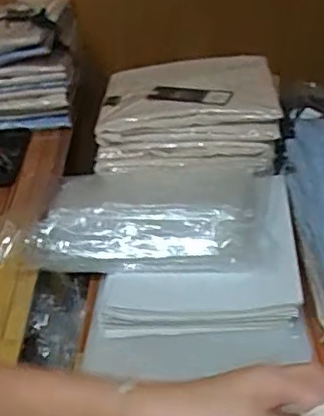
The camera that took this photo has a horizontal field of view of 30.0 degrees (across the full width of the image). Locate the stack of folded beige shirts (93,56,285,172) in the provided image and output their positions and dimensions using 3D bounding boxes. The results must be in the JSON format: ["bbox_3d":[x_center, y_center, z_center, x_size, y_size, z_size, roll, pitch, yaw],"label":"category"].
[{"bbox_3d":[0.037,-0.145,0.892,0.253,0.085,0.213,-2,35,6],"label":"stack of folded beige shirts"}]

